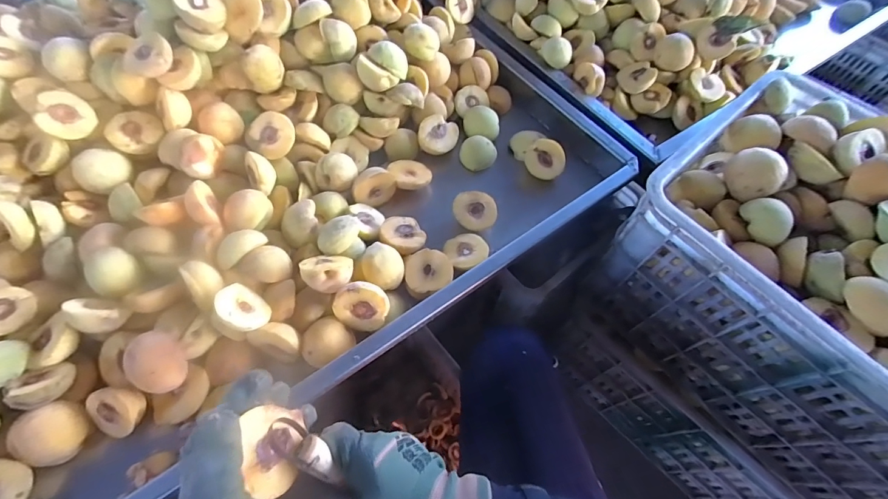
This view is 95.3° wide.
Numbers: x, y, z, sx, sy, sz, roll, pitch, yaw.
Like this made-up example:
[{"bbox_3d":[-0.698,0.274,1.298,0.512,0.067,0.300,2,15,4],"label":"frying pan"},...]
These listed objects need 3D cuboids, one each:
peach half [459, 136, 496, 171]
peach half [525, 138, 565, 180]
[{"bbox_3d":[0.056,-0.159,0.664,0.059,0.029,0.050,11,60,3],"label":"peach half"},{"bbox_3d":[0.164,-0.145,0.651,0.062,0.059,0.025,31,19,5],"label":"peach half"}]

